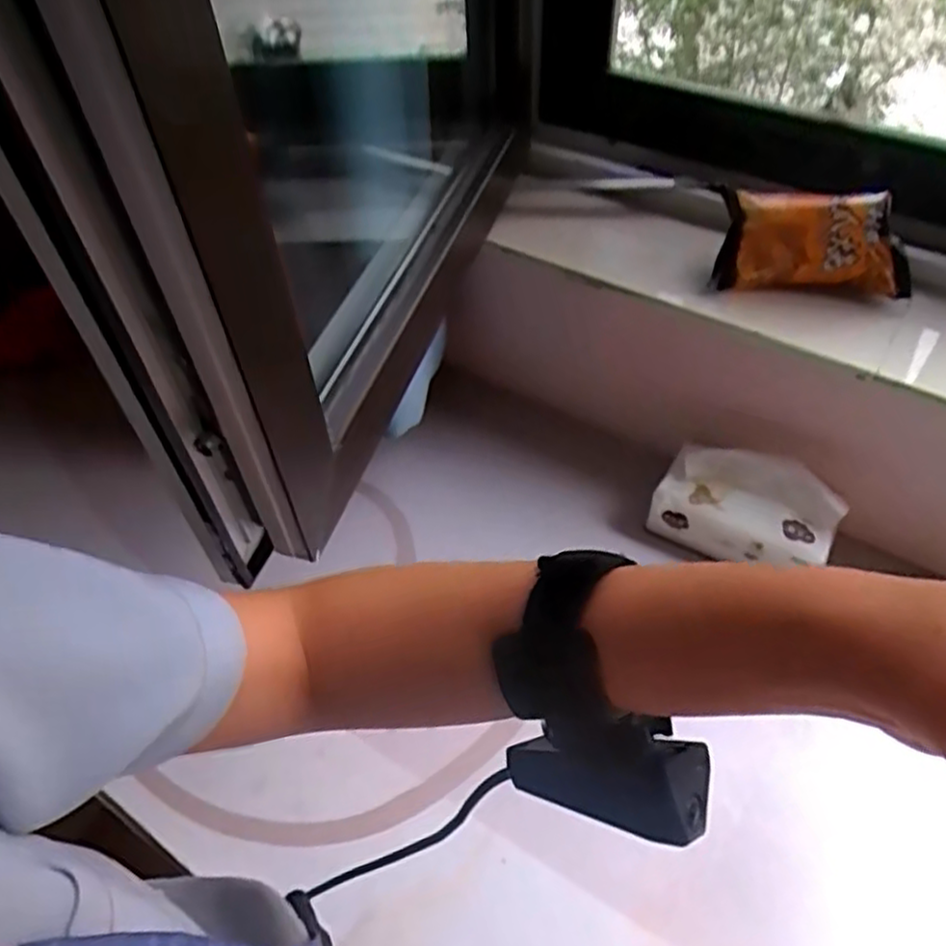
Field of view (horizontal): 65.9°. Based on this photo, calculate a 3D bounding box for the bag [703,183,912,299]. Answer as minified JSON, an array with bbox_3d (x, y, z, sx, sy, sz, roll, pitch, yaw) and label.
[{"bbox_3d":[0.291,-0.202,0.629,0.157,0.048,0.091,4,73,18],"label":"bag"}]

